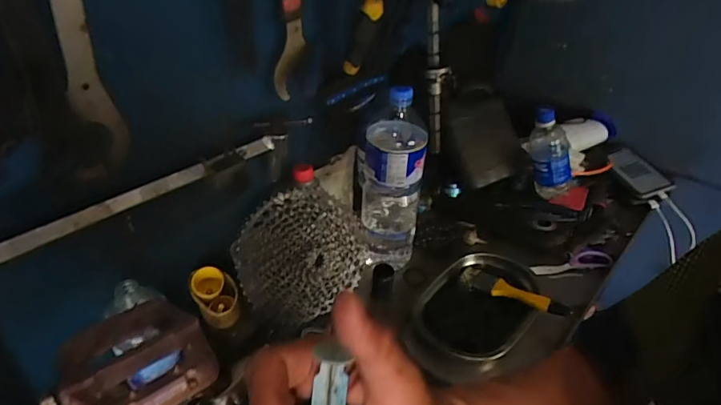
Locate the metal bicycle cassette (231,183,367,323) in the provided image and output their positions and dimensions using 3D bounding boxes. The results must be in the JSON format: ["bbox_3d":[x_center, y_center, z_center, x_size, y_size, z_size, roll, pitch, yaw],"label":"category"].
[{"bbox_3d":[-0.078,0.079,0.687,0.196,0.193,0.056,-33,14,-25],"label":"metal bicycle cassette"}]

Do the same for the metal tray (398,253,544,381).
[{"bbox_3d":[0.172,0.158,0.711,0.160,0.031,0.262,21,42,24],"label":"metal tray"}]

